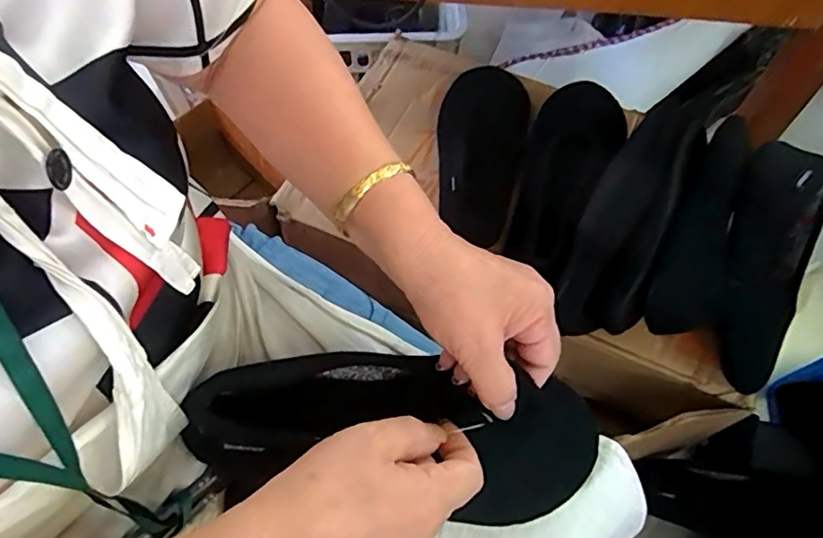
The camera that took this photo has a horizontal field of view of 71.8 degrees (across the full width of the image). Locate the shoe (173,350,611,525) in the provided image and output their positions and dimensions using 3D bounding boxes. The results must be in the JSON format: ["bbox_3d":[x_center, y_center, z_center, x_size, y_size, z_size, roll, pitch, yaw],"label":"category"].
[{"bbox_3d":[-0.012,0.097,0.355,0.248,0.056,0.095,7,64,0],"label":"shoe"}]

